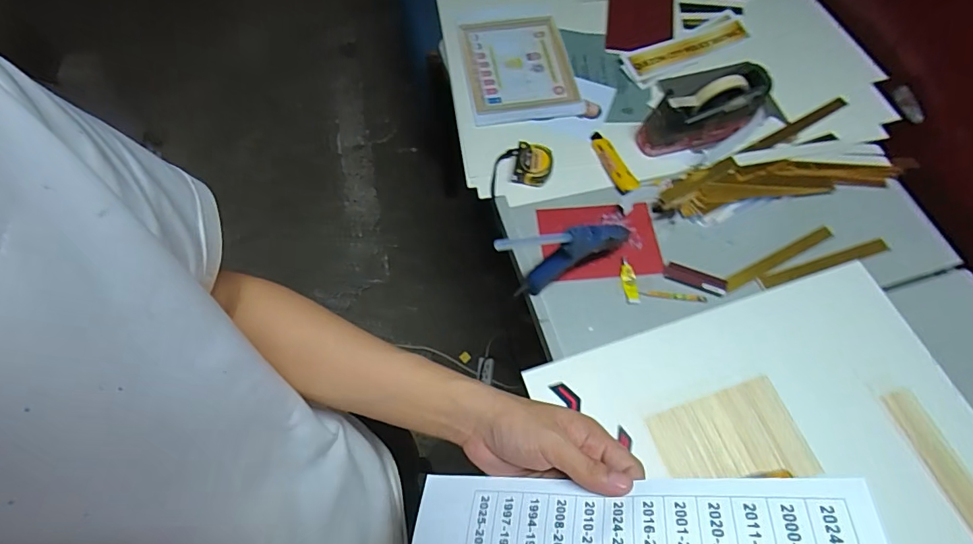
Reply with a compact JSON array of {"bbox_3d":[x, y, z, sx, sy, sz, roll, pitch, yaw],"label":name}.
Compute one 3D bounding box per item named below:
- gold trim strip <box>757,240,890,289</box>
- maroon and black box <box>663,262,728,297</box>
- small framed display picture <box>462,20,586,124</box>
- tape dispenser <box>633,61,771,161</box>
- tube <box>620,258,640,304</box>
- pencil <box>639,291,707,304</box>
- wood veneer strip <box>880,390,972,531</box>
[{"bbox_3d":[0.545,-0.013,0.767,0.235,0.010,0.022,-17,65,-7],"label":"gold trim strip"},{"bbox_3d":[0.330,0.012,0.751,0.093,0.014,0.028,22,66,11],"label":"maroon and black box"},{"bbox_3d":[0.065,-0.408,0.949,0.204,0.025,0.263,-9,64,-3],"label":"small framed display picture"},{"bbox_3d":[0.378,-0.281,0.825,0.199,0.123,0.068,-15,65,-7],"label":"tape dispenser"},{"bbox_3d":[0.226,0.014,0.753,0.023,0.012,0.072,-9,64,-3],"label":"tube"},{"bbox_3d":[0.293,0.038,0.745,0.100,0.004,0.011,8,64,5],"label":"pencil"},{"bbox_3d":[0.628,0.287,0.624,0.049,0.007,0.266,-17,65,-6],"label":"wood veneer strip"}]

